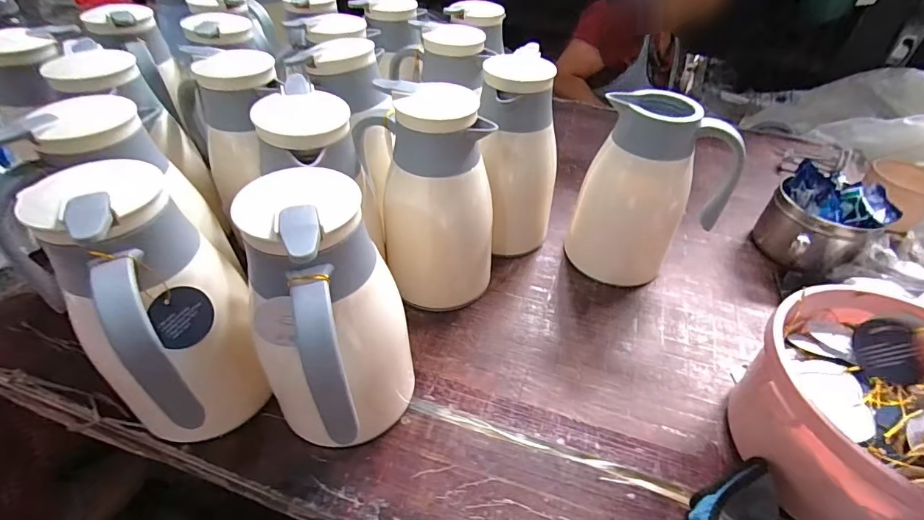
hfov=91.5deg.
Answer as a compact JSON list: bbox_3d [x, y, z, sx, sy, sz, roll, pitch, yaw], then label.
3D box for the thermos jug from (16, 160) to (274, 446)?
[{"bbox_3d":[-0.237,0.049,0.369,0.113,0.246,0.118,25,48,22],"label":"thermos jug"}]

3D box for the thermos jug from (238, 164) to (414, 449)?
[{"bbox_3d":[-0.101,0.072,0.376,0.114,0.255,0.138,-7,44,-10],"label":"thermos jug"}]

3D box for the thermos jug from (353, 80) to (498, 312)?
[{"bbox_3d":[-0.036,-0.054,0.515,0.127,0.250,0.114,26,48,23],"label":"thermos jug"}]

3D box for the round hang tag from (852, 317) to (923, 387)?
[{"bbox_3d":[0.312,0.068,0.333,0.004,0.050,0.034,-18,4,-30],"label":"round hang tag"}]

